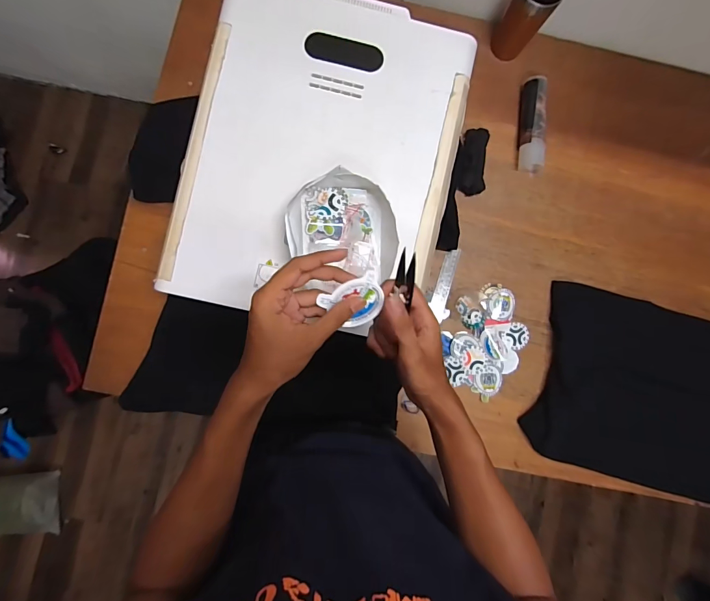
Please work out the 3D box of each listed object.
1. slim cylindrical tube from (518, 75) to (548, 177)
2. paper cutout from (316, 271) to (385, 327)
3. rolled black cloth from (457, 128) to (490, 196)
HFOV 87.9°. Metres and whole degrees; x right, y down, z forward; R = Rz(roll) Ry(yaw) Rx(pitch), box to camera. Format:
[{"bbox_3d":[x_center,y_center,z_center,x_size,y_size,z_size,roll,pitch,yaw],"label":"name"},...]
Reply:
[{"bbox_3d":[0.356,-0.353,0.737,0.046,0.040,0.183,2,86,-4],"label":"slim cylindrical tube"},{"bbox_3d":[0.001,0.003,0.369,0.059,0.004,0.044,-26,96,8],"label":"paper cutout"},{"bbox_3d":[0.234,-0.276,0.731,0.058,0.031,0.127,5,86,-4],"label":"rolled black cloth"}]

